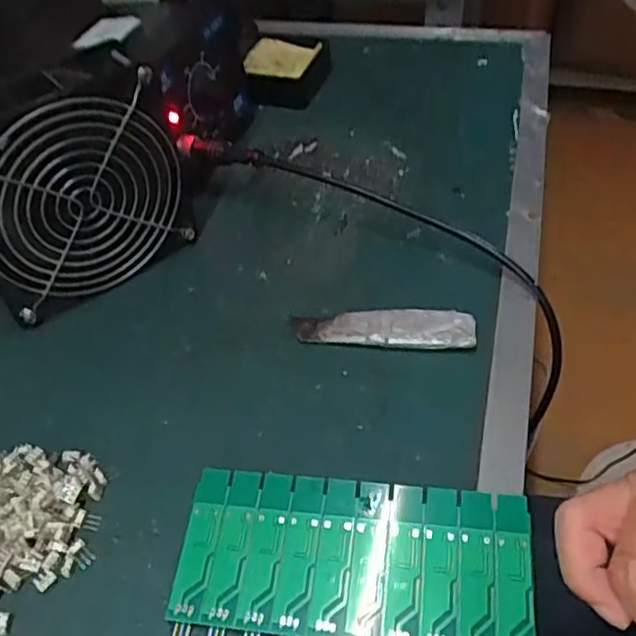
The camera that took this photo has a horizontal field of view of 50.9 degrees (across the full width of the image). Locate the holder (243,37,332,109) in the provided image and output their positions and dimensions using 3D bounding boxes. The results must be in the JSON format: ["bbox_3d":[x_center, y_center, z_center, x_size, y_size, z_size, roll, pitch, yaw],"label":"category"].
[{"bbox_3d":[-0.025,-0.201,0.539,0.053,0.029,0.081,7,47,11],"label":"holder"}]

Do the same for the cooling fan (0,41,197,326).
[{"bbox_3d":[-0.135,-0.070,0.367,0.119,0.121,0.044,-32,52,-24],"label":"cooling fan"}]

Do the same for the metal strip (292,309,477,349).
[{"bbox_3d":[0.035,0.005,0.357,0.095,0.010,0.022,3,47,8],"label":"metal strip"}]

